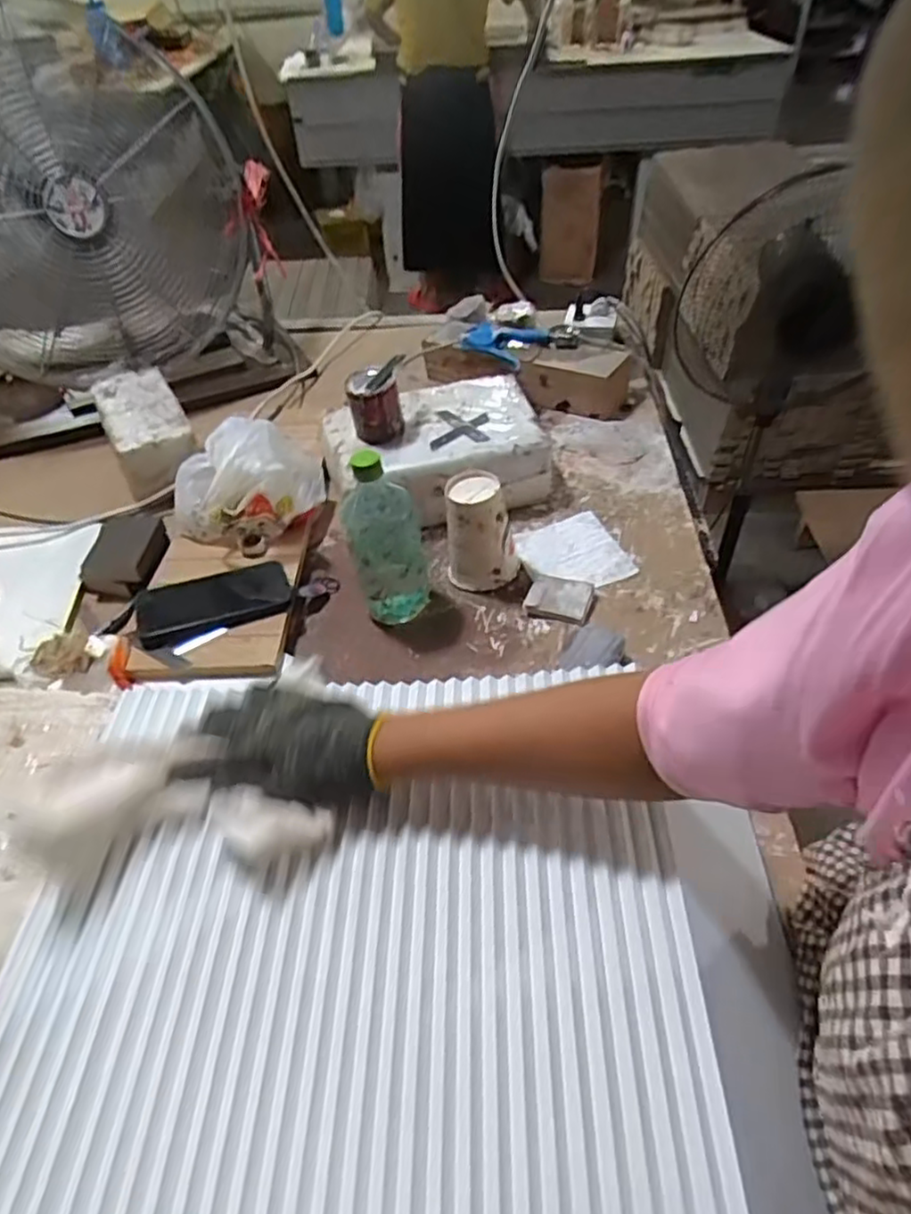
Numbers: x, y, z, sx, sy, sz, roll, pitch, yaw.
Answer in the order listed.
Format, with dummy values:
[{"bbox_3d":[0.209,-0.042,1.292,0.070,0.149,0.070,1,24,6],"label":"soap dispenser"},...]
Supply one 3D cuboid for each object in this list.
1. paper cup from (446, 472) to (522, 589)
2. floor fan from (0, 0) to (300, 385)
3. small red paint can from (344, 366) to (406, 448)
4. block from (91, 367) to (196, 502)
[{"bbox_3d":[0.032,-0.092,0.827,0.084,0.111,0.078,-1,46,3],"label":"paper cup"},{"bbox_3d":[-0.578,-0.572,1.076,0.523,0.437,0.235,-22,49,-17],"label":"floor fan"},{"bbox_3d":[-0.104,-0.261,0.914,0.067,0.074,0.072,-11,46,-7],"label":"small red paint can"},{"bbox_3d":[-0.455,-0.261,1.052,0.111,0.080,0.234,-23,49,-18],"label":"block"}]

